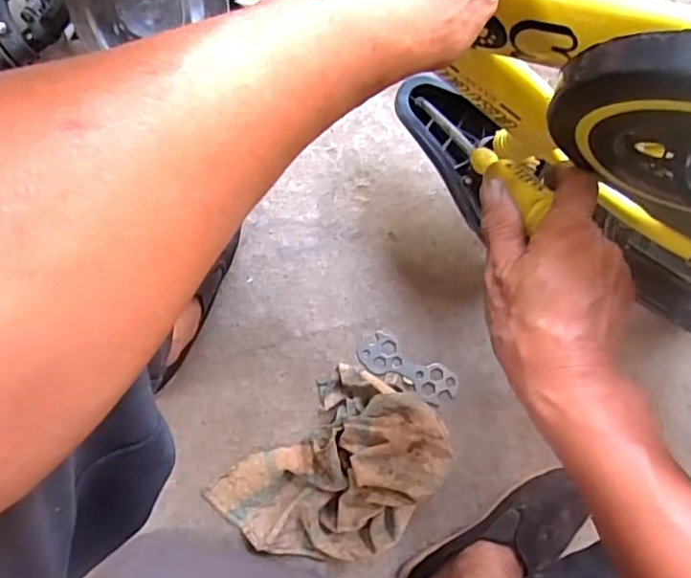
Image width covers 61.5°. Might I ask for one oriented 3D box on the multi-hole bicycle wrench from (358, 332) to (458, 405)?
[{"bbox_3d":[0.075,0.094,0.678,0.124,0.008,0.045,30,90,-9],"label":"multi-hole bicycle wrench"}]

